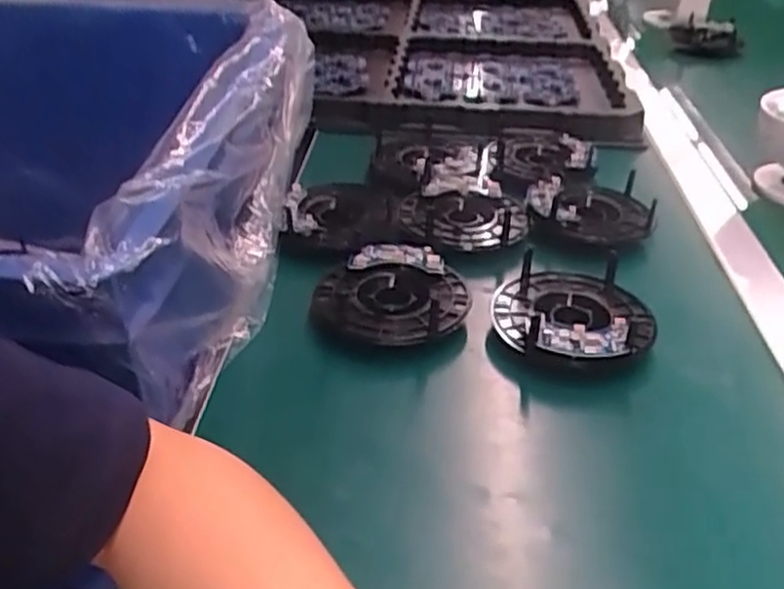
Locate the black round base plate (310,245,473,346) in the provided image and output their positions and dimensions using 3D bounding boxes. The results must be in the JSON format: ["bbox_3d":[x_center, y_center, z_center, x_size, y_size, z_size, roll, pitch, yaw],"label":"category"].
[{"bbox_3d":[0.000,0.002,0.480,0.094,0.026,0.083,21,39,26],"label":"black round base plate"}]

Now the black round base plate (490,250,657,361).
[{"bbox_3d":[0.116,0.008,0.469,0.098,0.028,0.105,1,35,-1],"label":"black round base plate"}]

